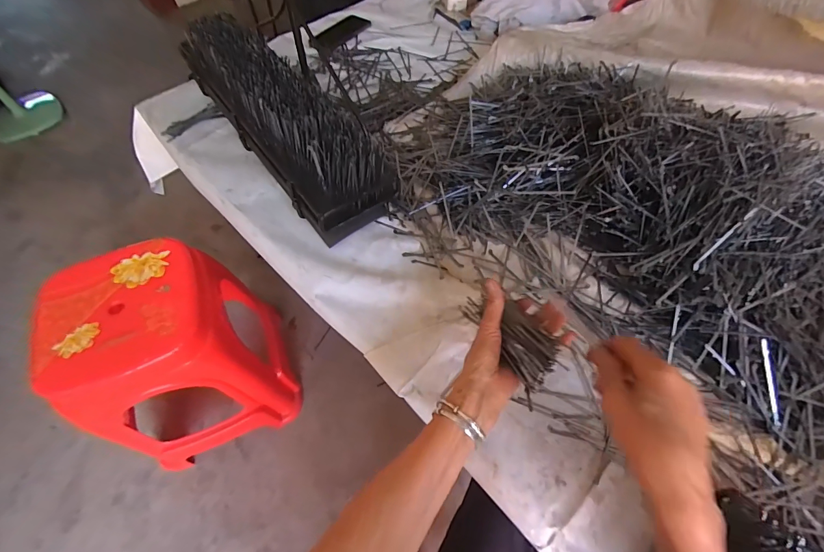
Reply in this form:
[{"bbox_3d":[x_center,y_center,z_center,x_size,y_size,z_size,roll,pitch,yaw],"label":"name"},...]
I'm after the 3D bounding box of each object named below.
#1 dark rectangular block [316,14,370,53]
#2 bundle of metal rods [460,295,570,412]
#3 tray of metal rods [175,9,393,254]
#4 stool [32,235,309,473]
[{"bbox_3d":[-0.173,-0.603,0.946,0.079,0.014,0.159,32,64,20],"label":"dark rectangular block"},{"bbox_3d":[0.119,0.068,0.448,0.068,0.026,0.150,-24,42,-11],"label":"bundle of metal rods"},{"bbox_3d":[-0.246,-0.286,0.692,0.160,0.126,0.532,-38,66,-18],"label":"tray of metal rods"},{"bbox_3d":[-0.510,0.186,0.888,0.319,0.476,0.324,-19,59,-10],"label":"stool"}]

